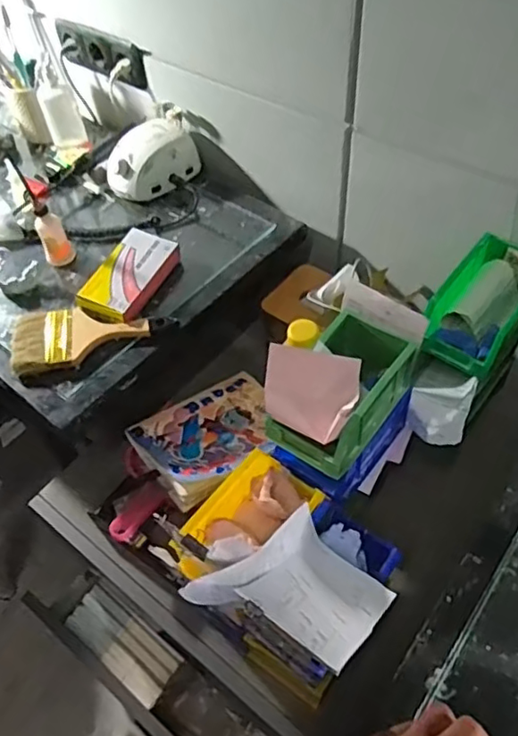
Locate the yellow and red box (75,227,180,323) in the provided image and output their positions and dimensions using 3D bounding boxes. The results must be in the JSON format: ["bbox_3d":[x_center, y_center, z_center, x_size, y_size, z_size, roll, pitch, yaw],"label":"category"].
[{"bbox_3d":[-0.190,-0.135,0.883,0.082,0.035,0.162,21,57,18],"label":"yellow and red box"}]

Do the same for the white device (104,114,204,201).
[{"bbox_3d":[-0.178,-0.342,1.016,0.105,0.083,0.146,36,62,26],"label":"white device"}]

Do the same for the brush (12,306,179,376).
[{"bbox_3d":[-0.226,-0.051,0.830,0.216,0.022,0.094,-9,53,-3],"label":"brush"}]

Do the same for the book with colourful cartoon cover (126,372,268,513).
[{"bbox_3d":[-0.061,0.089,0.859,0.211,0.028,0.156,-29,49,-30],"label":"book with colourful cartoon cover"}]

